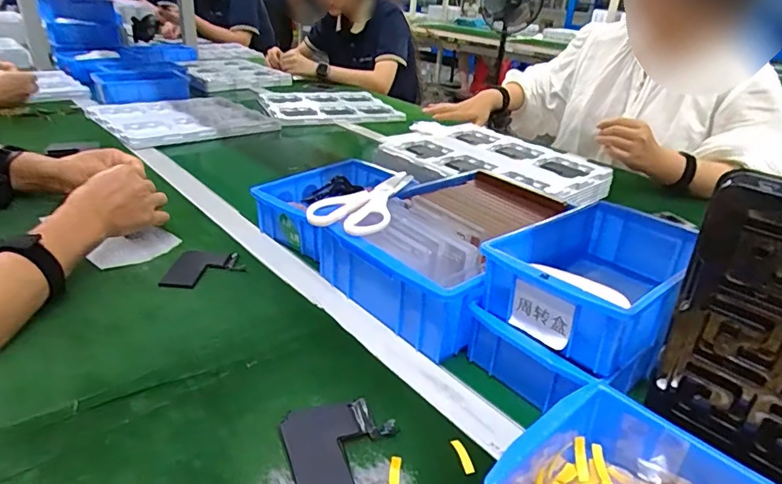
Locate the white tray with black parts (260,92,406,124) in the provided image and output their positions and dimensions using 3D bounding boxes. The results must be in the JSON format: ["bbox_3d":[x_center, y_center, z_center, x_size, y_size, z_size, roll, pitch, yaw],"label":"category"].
[{"bbox_3d":[-0.172,-0.377,1.366,0.326,0.025,0.356,-5,29,-17],"label":"white tray with black parts"}]

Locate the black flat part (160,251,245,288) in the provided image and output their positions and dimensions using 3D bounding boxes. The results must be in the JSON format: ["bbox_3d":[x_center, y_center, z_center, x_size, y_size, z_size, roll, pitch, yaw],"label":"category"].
[{"bbox_3d":[-0.214,0.030,0.580,0.075,0.008,0.078,4,26,-3],"label":"black flat part"}]

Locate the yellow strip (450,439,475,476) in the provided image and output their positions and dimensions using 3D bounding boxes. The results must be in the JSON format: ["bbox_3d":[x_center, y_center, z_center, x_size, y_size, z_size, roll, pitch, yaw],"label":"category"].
[{"bbox_3d":[0.054,0.160,0.375,0.009,0.004,0.029,-12,39,-15],"label":"yellow strip"}]

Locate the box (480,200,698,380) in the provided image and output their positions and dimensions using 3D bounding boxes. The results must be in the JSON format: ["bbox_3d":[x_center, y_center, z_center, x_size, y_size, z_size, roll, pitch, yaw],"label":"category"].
[{"bbox_3d":[0.188,0.028,0.446,0.198,0.060,0.126,-19,36,-37],"label":"box"}]

